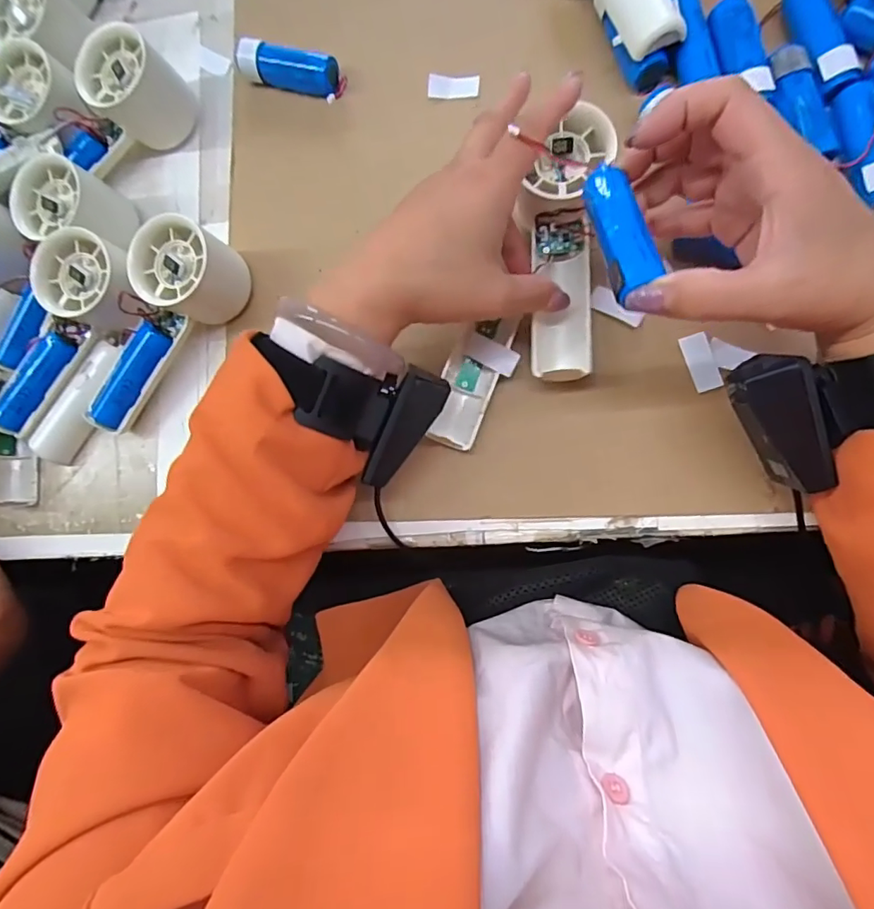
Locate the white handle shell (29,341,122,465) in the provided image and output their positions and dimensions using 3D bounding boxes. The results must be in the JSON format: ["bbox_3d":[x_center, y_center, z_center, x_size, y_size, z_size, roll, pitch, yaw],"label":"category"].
[{"bbox_3d":[-0.253,-0.036,0.365,0.023,0.016,0.092,34,89,11],"label":"white handle shell"}]

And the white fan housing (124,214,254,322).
[{"bbox_3d":[-0.164,-0.120,0.343,0.058,0.044,0.055,-1,83,8],"label":"white fan housing"}]

